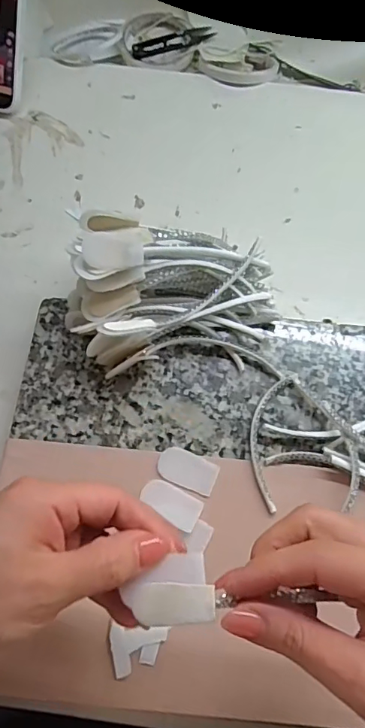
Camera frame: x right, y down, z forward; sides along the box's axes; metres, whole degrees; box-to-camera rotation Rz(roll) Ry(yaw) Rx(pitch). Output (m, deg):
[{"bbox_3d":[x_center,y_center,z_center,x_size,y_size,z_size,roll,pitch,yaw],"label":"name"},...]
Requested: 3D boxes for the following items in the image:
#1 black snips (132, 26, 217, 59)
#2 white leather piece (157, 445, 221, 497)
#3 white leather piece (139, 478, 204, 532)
[{"bbox_3d":[-0.011,-0.381,0.572,0.103,0.011,0.022,-19,69,-8],"label":"black snips"},{"bbox_3d":[0.004,0.076,0.349,0.042,0.004,0.024,23,69,8],"label":"white leather piece"},{"bbox_3d":[-0.008,0.096,0.337,0.042,0.004,0.023,25,56,9],"label":"white leather piece"}]

